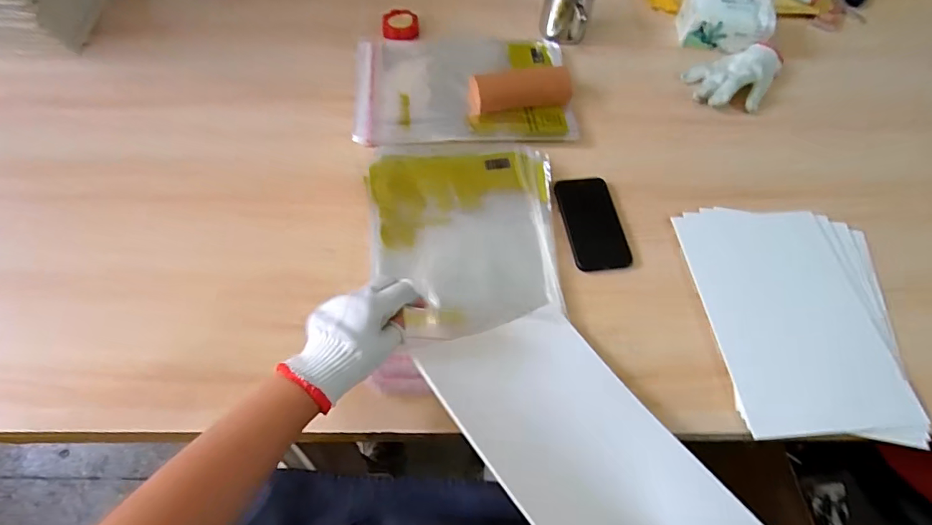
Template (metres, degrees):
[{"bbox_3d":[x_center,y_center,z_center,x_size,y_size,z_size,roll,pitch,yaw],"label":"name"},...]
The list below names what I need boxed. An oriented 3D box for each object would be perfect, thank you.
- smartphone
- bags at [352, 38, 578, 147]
[{"bbox_3d":[0.170,-0.056,0.635,0.077,0.006,0.143,-5,59,-8],"label":"smartphone"},{"bbox_3d":[-0.006,-0.289,0.763,0.339,0.015,0.245,-2,59,-6],"label":"bags"}]

